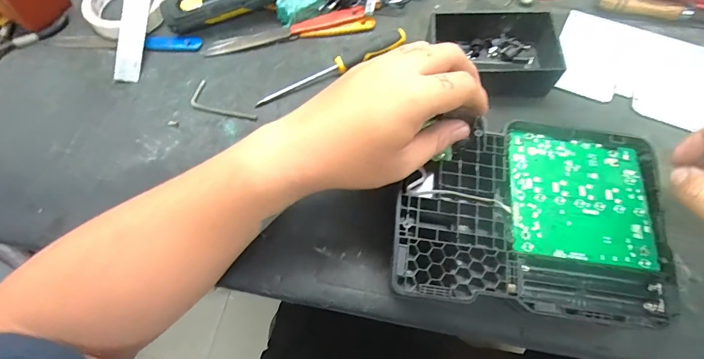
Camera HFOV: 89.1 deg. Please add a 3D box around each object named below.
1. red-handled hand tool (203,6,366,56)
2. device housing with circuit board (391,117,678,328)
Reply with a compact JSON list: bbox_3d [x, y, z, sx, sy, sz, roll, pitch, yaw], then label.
[{"bbox_3d":[-0.077,-0.167,0.403,0.182,0.011,0.021,-11,67,-2],"label":"red-handled hand tool"},{"bbox_3d":[0.142,0.025,0.287,0.206,0.031,0.152,5,67,5],"label":"device housing with circuit board"}]

